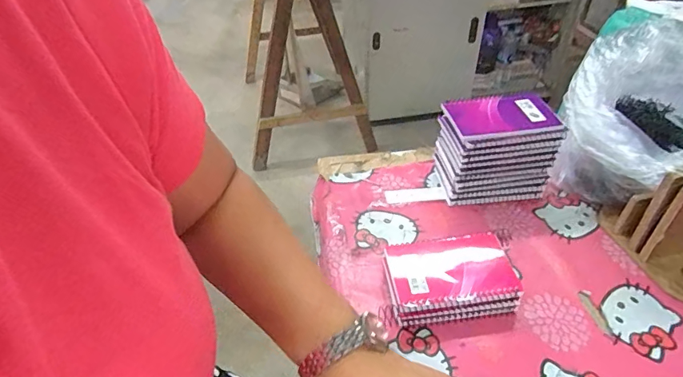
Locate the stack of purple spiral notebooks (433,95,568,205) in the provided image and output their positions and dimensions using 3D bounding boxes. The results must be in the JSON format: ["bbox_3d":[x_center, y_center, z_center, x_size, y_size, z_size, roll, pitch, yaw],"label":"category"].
[{"bbox_3d":[0.206,-0.053,0.617,0.132,0.117,0.087,-9,42,-6],"label":"stack of purple spiral notebooks"}]

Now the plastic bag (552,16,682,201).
[{"bbox_3d":[0.403,-0.067,0.573,0.204,0.186,0.273,0,42,4],"label":"plastic bag"}]

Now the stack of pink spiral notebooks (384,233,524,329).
[{"bbox_3d":[0.120,0.101,0.510,0.133,0.040,0.096,-6,42,-2],"label":"stack of pink spiral notebooks"}]

